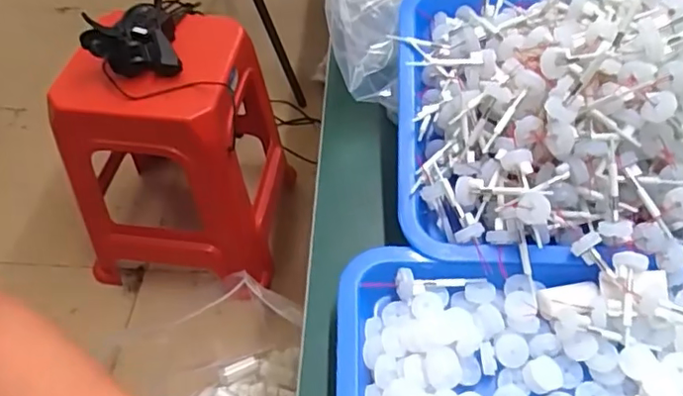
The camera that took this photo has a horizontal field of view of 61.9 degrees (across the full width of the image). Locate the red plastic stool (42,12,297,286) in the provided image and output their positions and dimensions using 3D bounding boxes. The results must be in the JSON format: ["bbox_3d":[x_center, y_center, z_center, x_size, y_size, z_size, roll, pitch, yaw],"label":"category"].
[{"bbox_3d":[-0.329,-0.100,1.150,0.359,0.450,0.360,1,52,2],"label":"red plastic stool"}]

